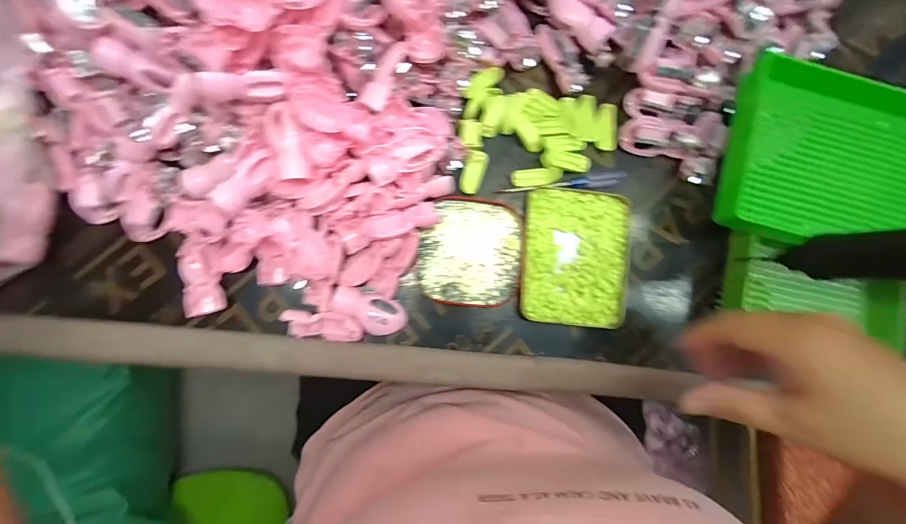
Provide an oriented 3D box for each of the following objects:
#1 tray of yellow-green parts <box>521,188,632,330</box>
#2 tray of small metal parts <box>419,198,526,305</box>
[{"bbox_3d":[0.116,-0.004,0.389,0.099,0.012,0.125,5,86,-3],"label":"tray of yellow-green parts"},{"bbox_3d":[0.017,-0.010,0.391,0.096,0.013,0.100,6,86,-3],"label":"tray of small metal parts"}]

